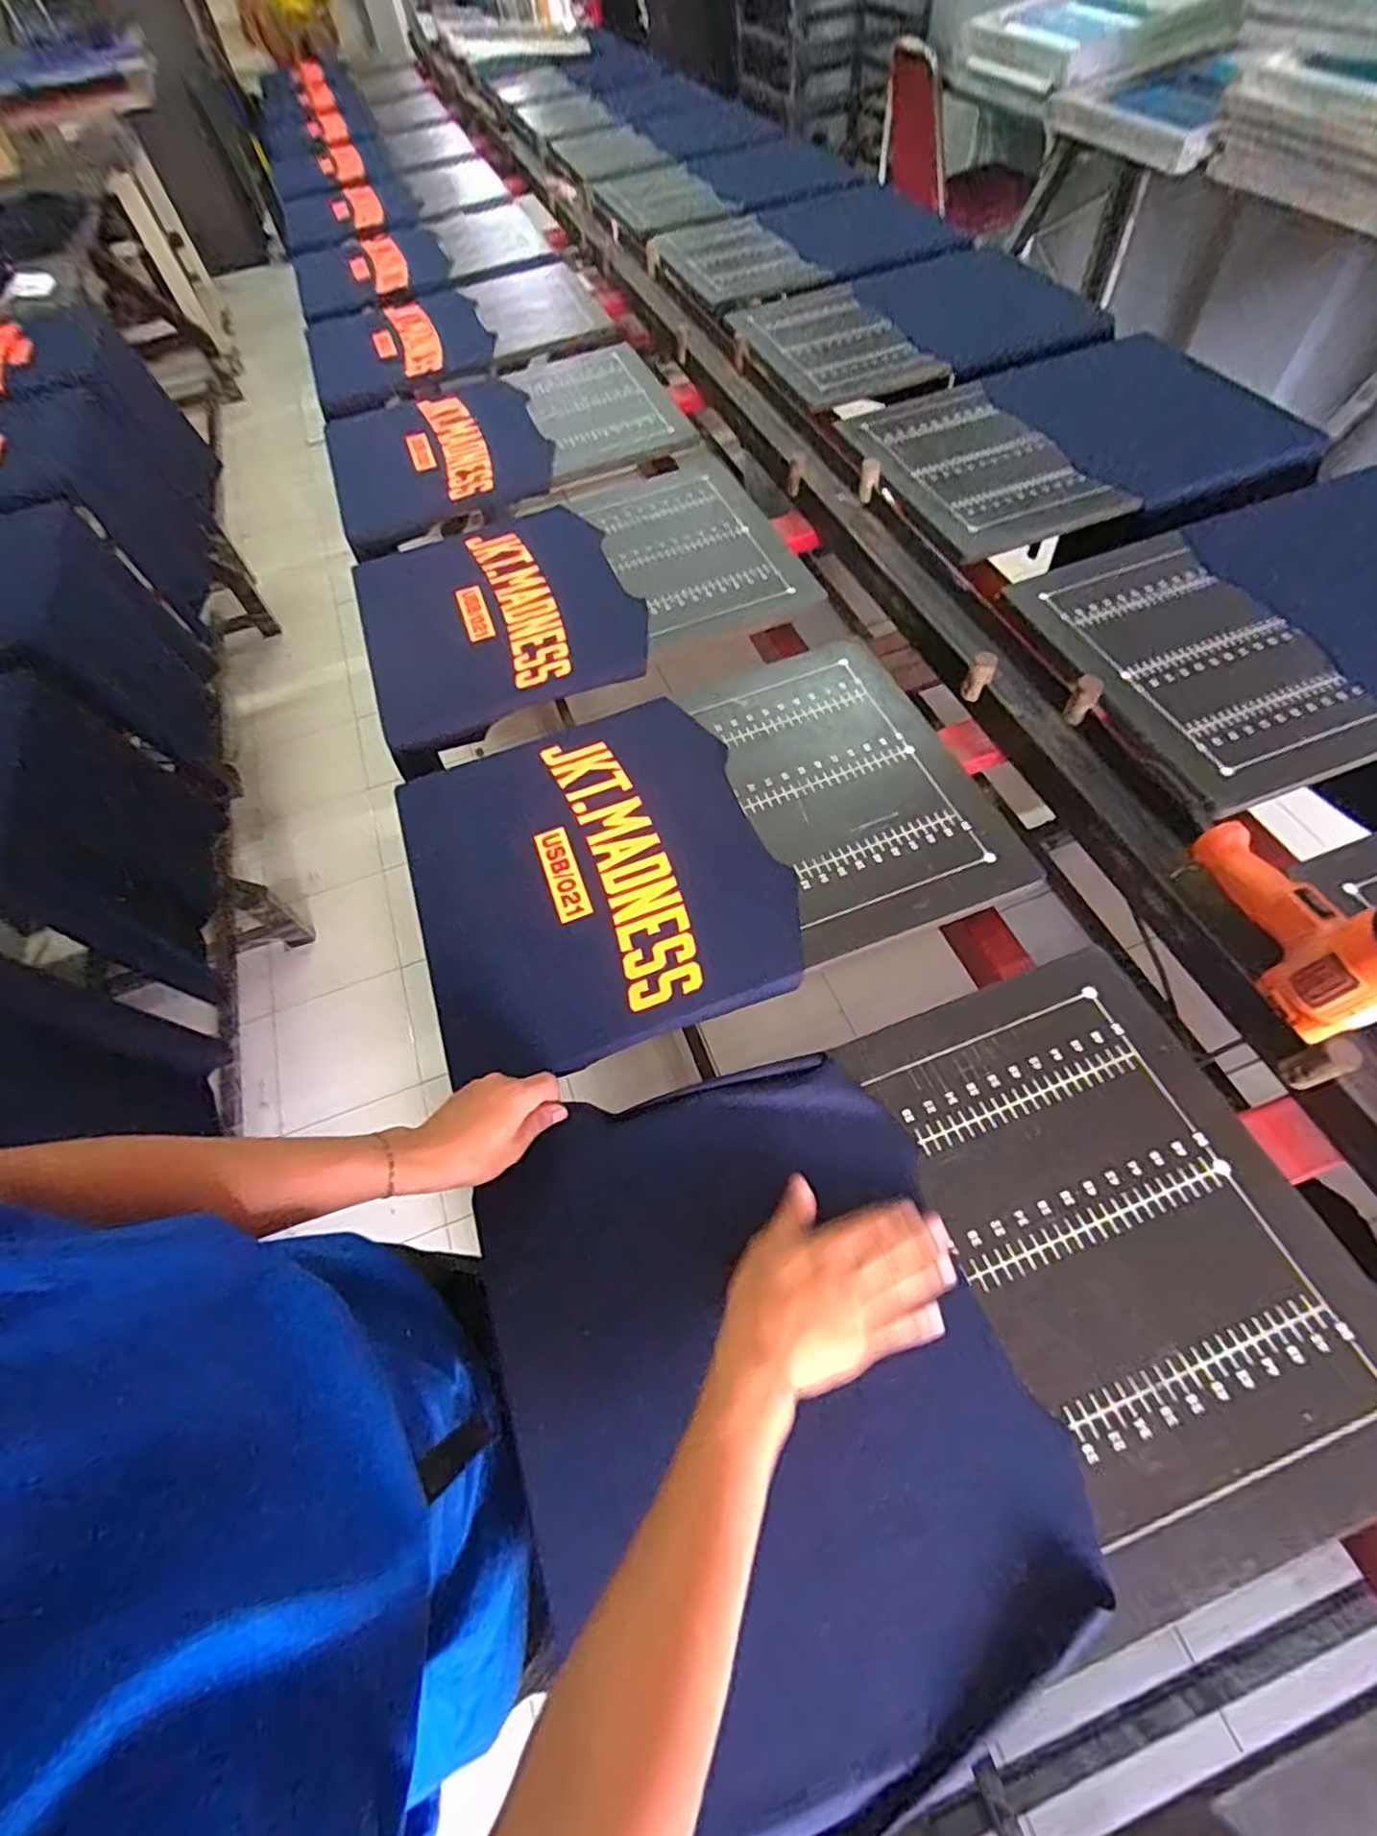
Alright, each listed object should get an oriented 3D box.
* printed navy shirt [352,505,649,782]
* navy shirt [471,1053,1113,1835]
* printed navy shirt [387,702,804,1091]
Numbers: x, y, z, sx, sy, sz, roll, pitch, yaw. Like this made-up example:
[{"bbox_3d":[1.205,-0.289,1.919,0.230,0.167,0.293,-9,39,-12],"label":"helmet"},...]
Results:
[{"bbox_3d":[-0.274,-0.434,0.979,0.361,0.038,0.419,-22,60,-7],"label":"printed navy shirt"},{"bbox_3d":[0.042,0.347,0.517,0.358,0.081,0.433,-18,60,-6],"label":"navy shirt"},{"bbox_3d":[-0.107,-0.052,0.747,0.363,0.031,0.408,-19,60,-7],"label":"printed navy shirt"}]

